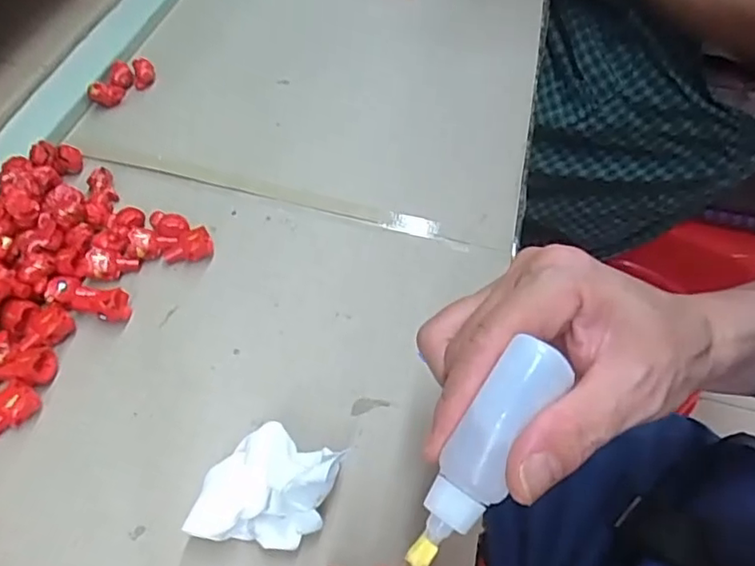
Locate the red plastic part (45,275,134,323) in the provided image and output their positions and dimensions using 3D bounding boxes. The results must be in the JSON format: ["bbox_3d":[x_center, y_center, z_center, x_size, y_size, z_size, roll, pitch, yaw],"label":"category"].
[{"bbox_3d":[-0.145,0.008,0.306,0.038,0.015,0.016,17,56,5],"label":"red plastic part"}]

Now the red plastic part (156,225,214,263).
[{"bbox_3d":[-0.104,-0.021,0.331,0.028,0.013,0.016,-5,57,-10],"label":"red plastic part"}]

